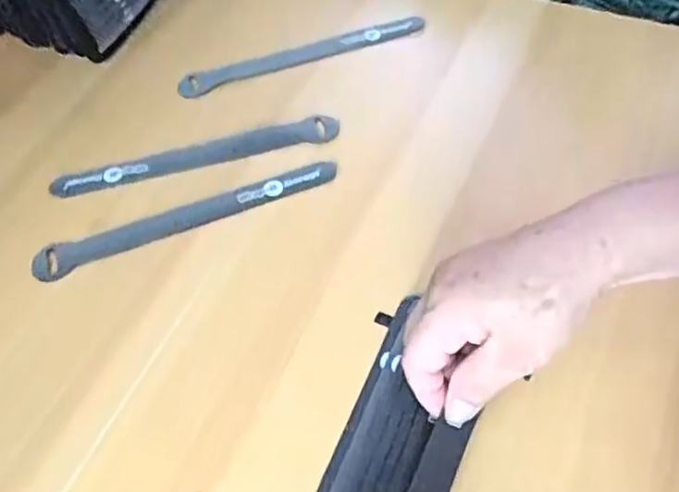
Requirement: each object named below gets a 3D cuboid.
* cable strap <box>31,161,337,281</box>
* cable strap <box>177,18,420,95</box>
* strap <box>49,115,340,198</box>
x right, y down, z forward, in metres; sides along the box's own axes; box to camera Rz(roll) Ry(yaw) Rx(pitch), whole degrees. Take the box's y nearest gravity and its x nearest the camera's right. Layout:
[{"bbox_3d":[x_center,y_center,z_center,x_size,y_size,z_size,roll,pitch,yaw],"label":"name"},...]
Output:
[{"bbox_3d":[-0.097,-0.020,0.408,0.197,0.007,0.023,-17,55,-9],"label":"cable strap"},{"bbox_3d":[-0.029,-0.150,0.496,0.195,0.011,0.019,-14,54,-7],"label":"cable strap"},{"bbox_3d":[-0.099,-0.062,0.438,0.199,0.006,0.021,-13,54,-6],"label":"strap"}]

